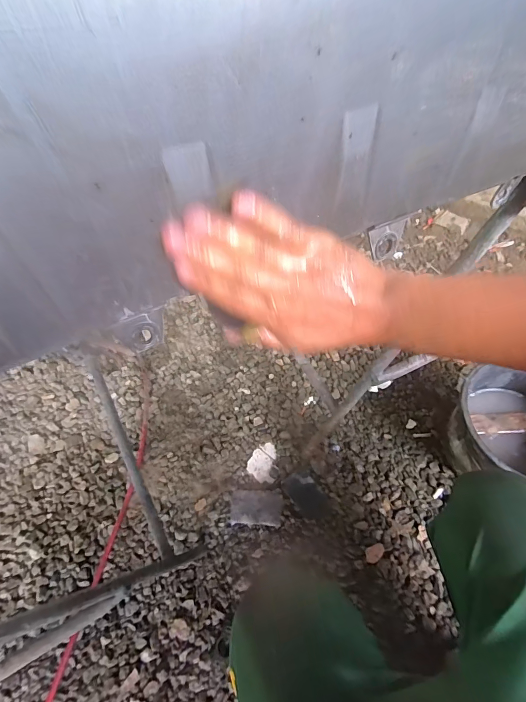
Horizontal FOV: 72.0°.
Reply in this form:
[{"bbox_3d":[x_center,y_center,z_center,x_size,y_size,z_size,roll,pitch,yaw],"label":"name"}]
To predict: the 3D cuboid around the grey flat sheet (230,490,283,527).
[{"bbox_3d":[-0.016,0.363,0.842,0.119,0.008,0.073,1,56,6],"label":"grey flat sheet"}]

